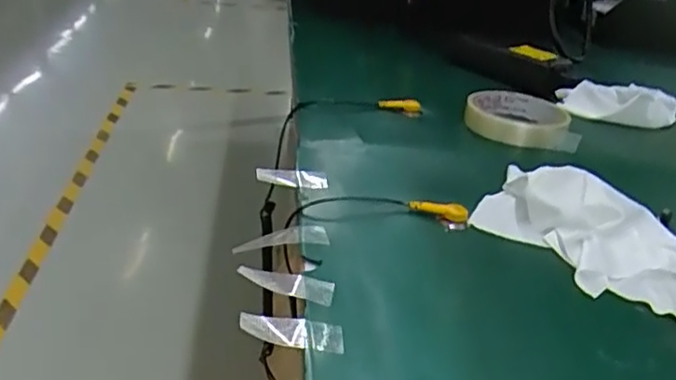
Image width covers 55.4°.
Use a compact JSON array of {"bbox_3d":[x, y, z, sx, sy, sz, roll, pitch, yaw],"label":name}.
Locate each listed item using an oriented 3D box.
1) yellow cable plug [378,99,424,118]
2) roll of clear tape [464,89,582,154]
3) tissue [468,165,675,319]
[{"bbox_3d":[0.062,-0.082,0.632,0.045,0.017,0.009,4,29,-5],"label":"yellow cable plug"},{"bbox_3d":[0.171,-0.069,0.614,0.097,0.021,0.097,5,29,-3],"label":"roll of clear tape"},{"bbox_3d":[0.179,0.026,0.434,0.168,0.034,0.096,24,34,28],"label":"tissue"}]

